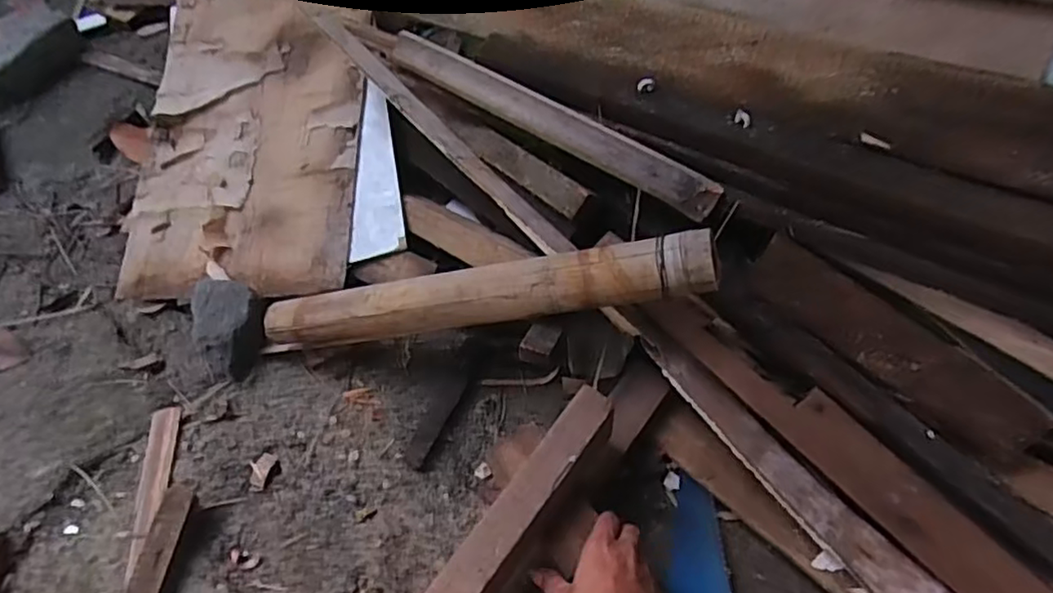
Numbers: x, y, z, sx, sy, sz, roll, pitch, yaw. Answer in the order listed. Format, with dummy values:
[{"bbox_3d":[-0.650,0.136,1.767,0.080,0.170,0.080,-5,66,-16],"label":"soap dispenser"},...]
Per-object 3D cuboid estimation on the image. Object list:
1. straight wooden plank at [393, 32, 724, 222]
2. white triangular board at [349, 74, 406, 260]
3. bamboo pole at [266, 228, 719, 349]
[{"bbox_3d":[0.022,-0.214,0.779,0.451,0.032,0.042,32,62,18],"label":"straight wooden plank"},{"bbox_3d":[-0.201,-0.173,0.890,0.071,0.006,0.249,-3,77,10],"label":"white triangular board"},{"bbox_3d":[-0.064,0.003,0.718,0.528,0.059,0.058,-9,54,19],"label":"bamboo pole"}]

